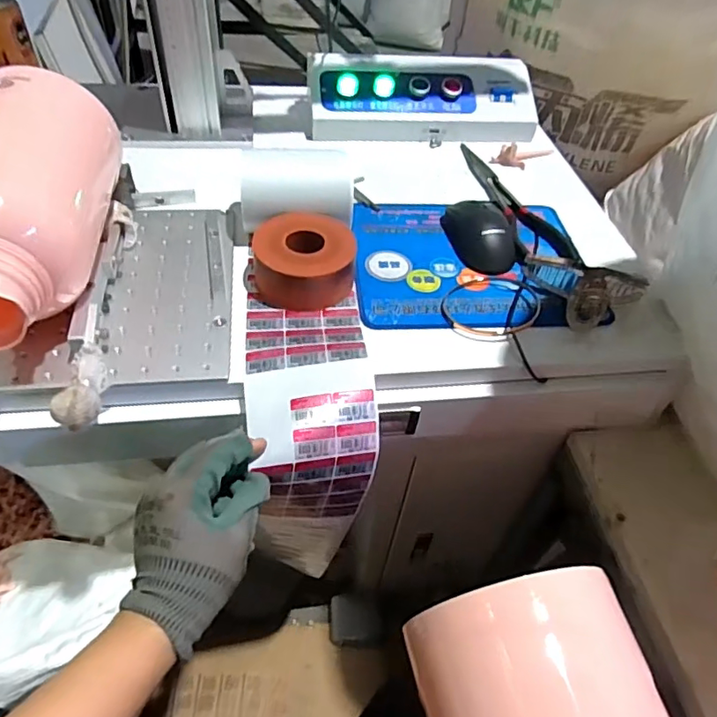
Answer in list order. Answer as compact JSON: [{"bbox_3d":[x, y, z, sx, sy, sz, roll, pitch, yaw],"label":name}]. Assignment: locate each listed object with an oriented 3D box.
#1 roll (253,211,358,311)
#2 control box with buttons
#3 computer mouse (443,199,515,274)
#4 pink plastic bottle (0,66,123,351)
[{"bbox_3d":[-0.053,-0.095,0.532,0.099,0.049,0.087,6,48,0],"label":"roll"},{"bbox_3d":[0.093,-0.374,0.788,0.328,0.074,0.120,0,49,-6],"label":"control box with buttons"},{"bbox_3d":[0.134,-0.139,0.596,0.063,0.038,0.099,-5,49,-9],"label":"computer mouse"},{"bbox_3d":[-0.280,-0.132,0.457,0.108,0.106,0.260,5,62,-1],"label":"pink plastic bottle"}]

